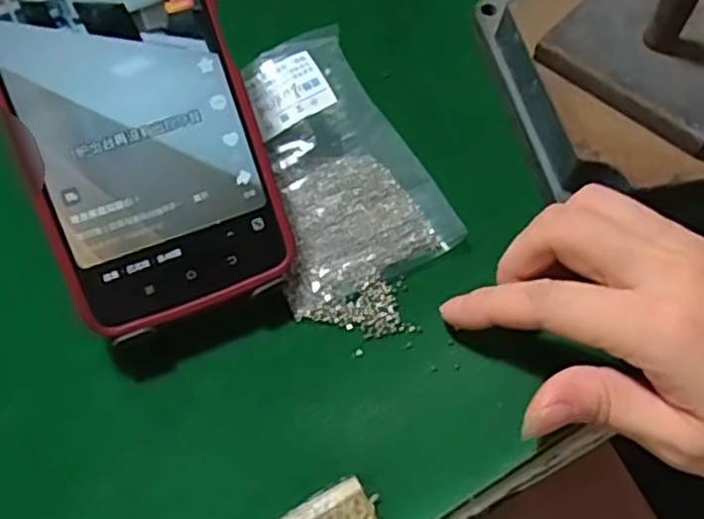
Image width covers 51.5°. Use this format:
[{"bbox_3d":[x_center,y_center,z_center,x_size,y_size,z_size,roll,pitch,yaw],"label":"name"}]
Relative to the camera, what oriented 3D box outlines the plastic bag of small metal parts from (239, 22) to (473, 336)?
[{"bbox_3d":[-0.009,-0.036,0.306,0.073,0.017,0.120,-27,85,-20],"label":"plastic bag of small metal parts"}]

